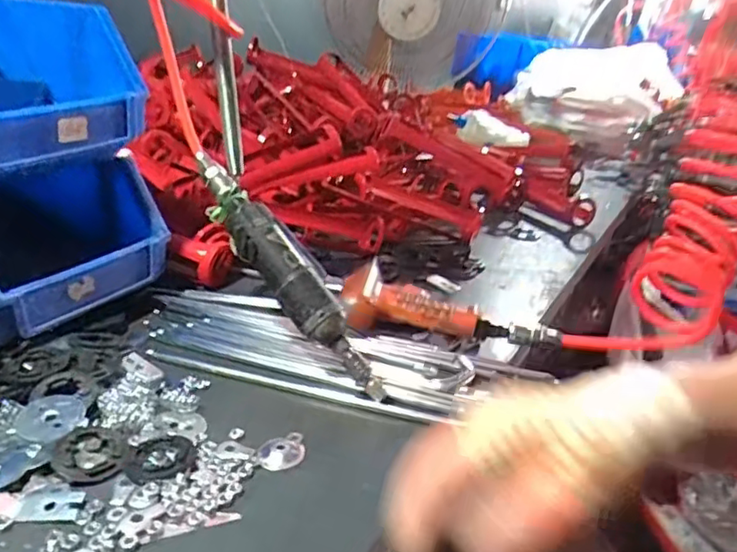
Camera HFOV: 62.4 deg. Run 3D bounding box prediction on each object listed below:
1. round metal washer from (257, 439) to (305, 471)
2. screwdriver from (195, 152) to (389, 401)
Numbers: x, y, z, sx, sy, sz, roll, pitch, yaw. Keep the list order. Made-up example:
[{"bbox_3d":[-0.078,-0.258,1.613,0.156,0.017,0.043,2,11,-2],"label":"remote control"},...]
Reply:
[{"bbox_3d":[-0.063,0.128,0.441,0.034,0.005,0.032,3,22,-1],"label":"round metal washer"},{"bbox_3d":[-0.069,-0.003,0.519,0.254,0.033,0.039,52,38,9],"label":"screwdriver"}]

